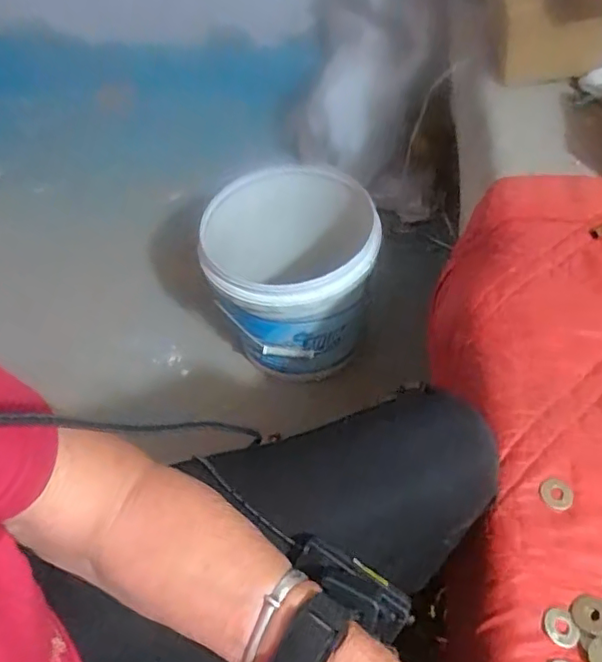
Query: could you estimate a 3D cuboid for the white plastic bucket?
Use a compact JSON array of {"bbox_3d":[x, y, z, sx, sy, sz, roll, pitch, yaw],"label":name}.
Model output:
[{"bbox_3d":[-0.014,-0.084,0.899,0.253,0.240,0.249,-2,54,3],"label":"white plastic bucket"}]

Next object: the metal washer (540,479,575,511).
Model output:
[{"bbox_3d":[0.177,0.112,0.389,0.022,0.004,0.021,-2,54,3],"label":"metal washer"}]

